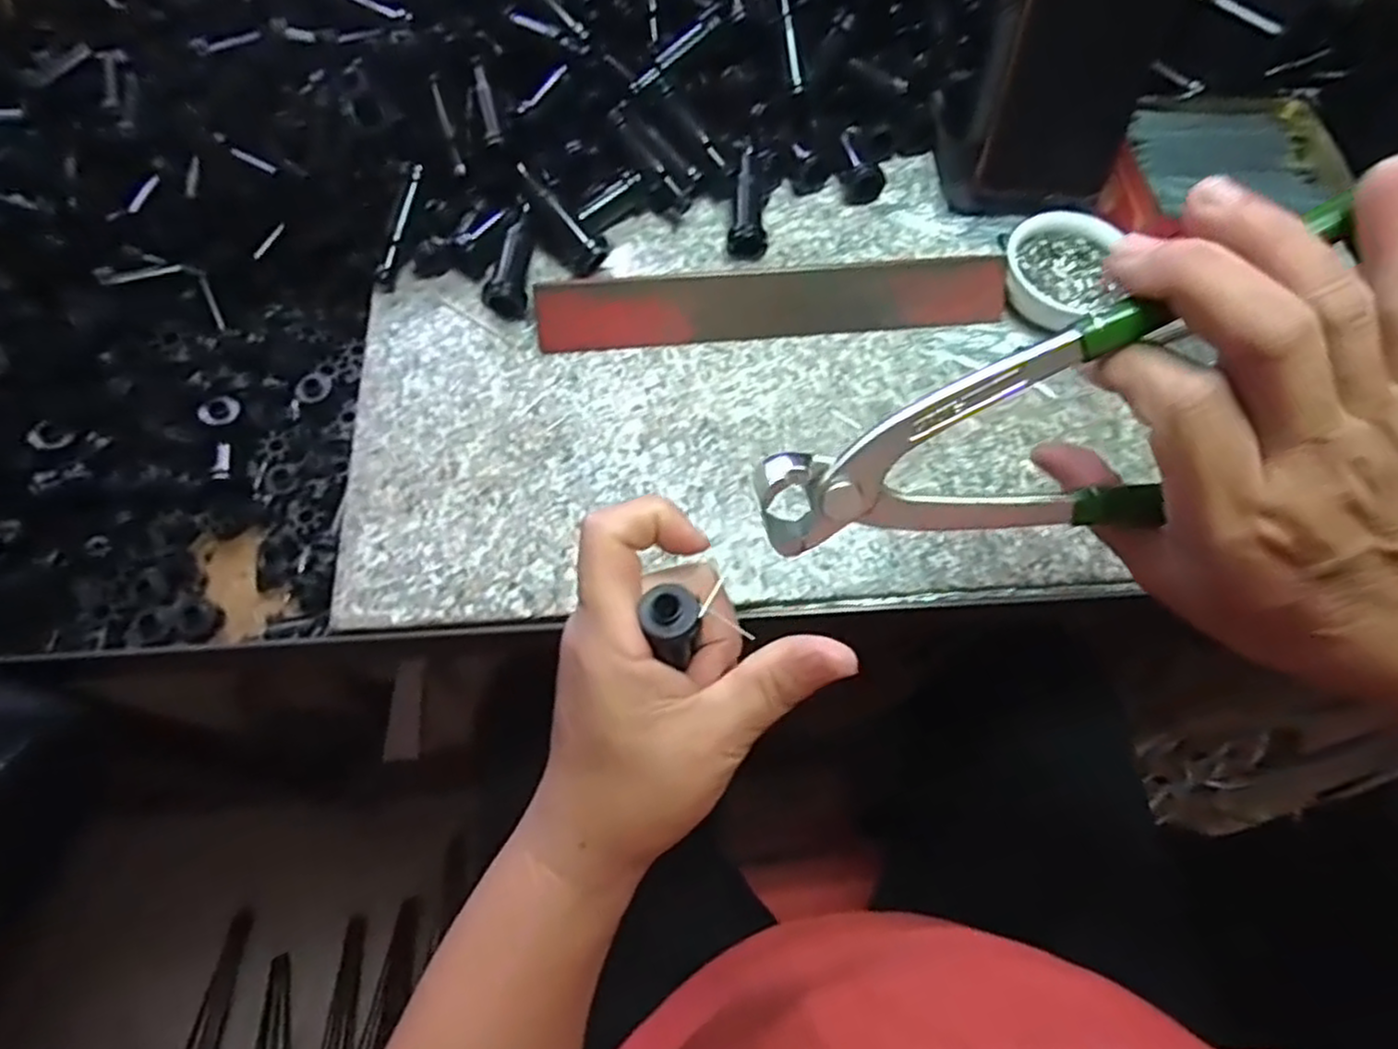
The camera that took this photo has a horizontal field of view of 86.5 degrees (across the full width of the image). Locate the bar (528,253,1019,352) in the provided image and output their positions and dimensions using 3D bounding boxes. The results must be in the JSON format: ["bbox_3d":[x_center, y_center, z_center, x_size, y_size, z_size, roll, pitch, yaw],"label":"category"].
[{"bbox_3d":[0.043,-0.122,0.410,0.257,0.007,0.035,-5,111,-5],"label":"bar"}]

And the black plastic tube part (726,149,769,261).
[{"bbox_3d":[0.028,-0.187,0.434,0.022,0.019,0.067,1,77,-1],"label":"black plastic tube part"}]

